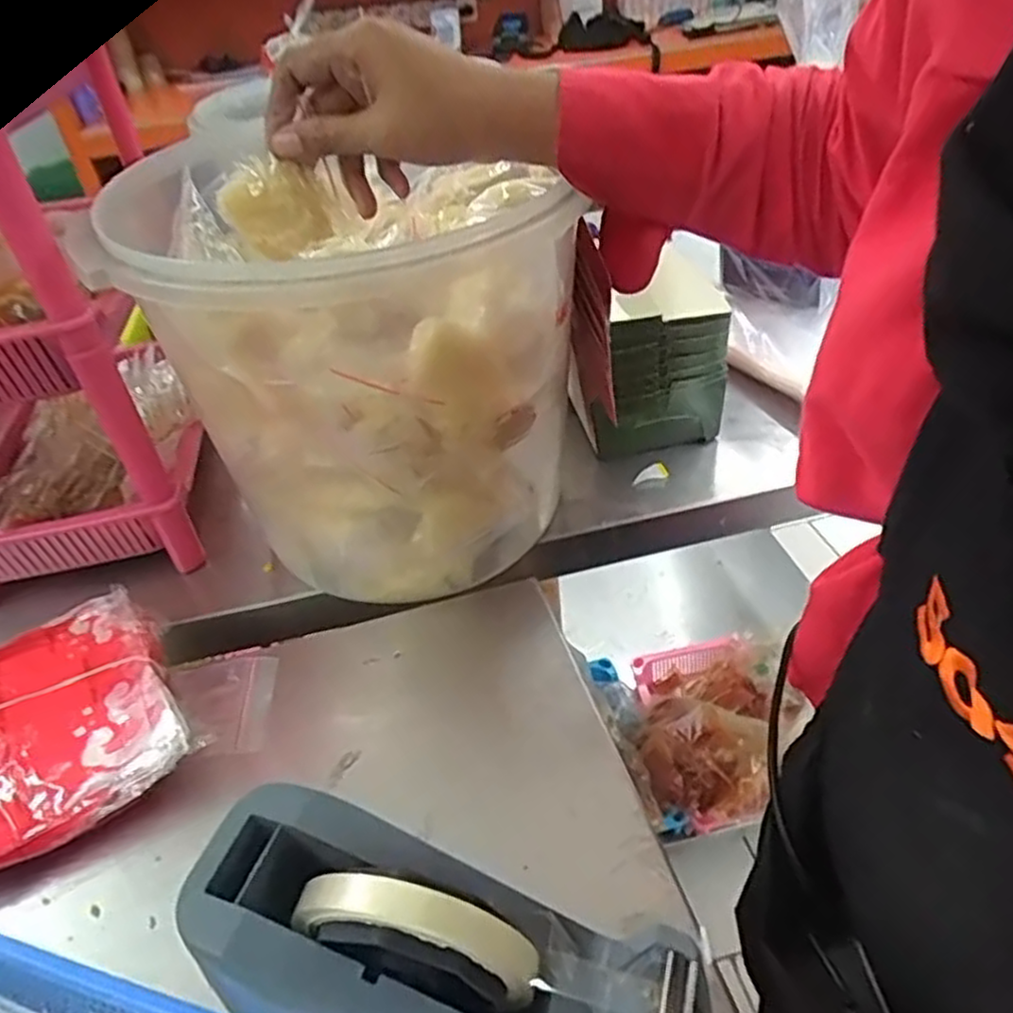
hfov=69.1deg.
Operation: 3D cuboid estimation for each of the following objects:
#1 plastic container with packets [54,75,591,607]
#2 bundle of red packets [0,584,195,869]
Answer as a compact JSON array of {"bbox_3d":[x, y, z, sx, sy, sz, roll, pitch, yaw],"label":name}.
[{"bbox_3d":[-0.070,-0.086,0.483,0.219,0.259,0.211,0,39,8],"label":"plastic container with packets"},{"bbox_3d":[-0.297,0.144,0.418,0.206,0.046,0.143,-26,43,-23],"label":"bundle of red packets"}]

